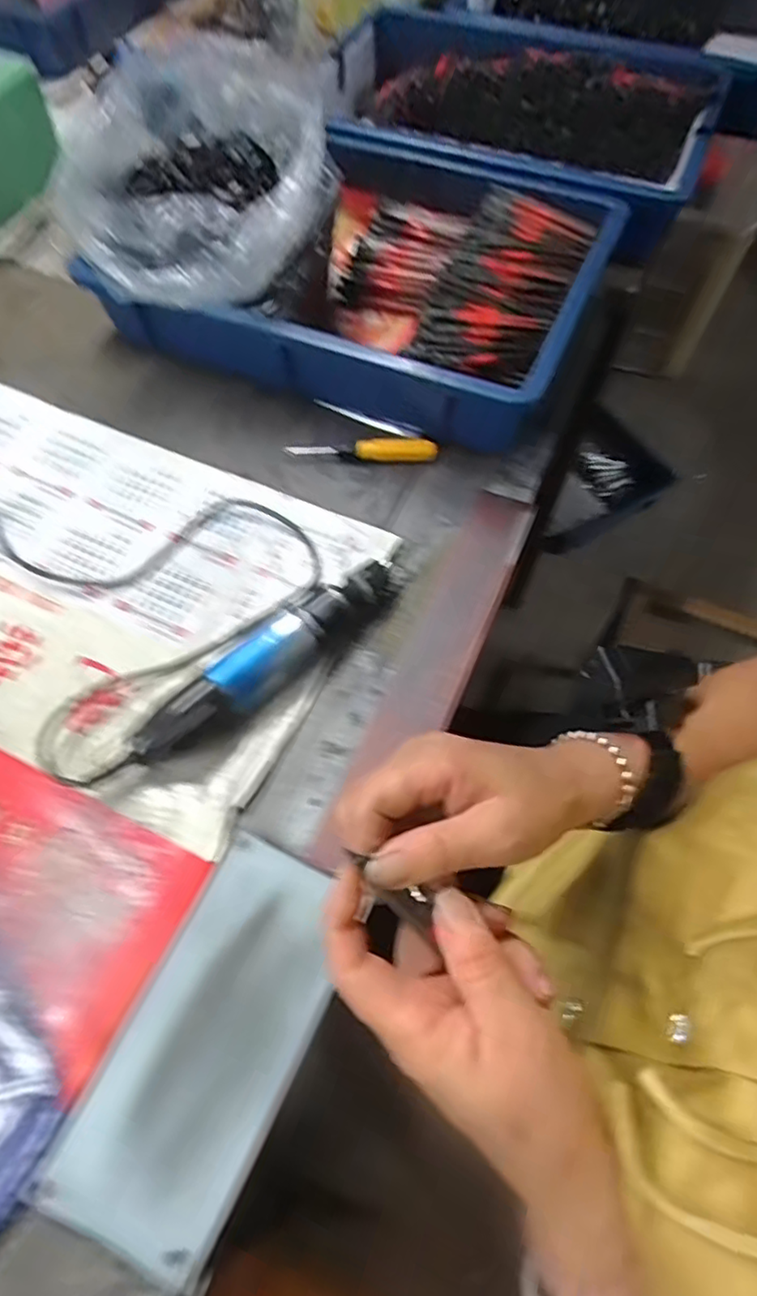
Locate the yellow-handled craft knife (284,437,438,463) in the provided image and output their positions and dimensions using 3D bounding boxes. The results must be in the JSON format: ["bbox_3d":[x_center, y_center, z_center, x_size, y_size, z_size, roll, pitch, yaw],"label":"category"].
[{"bbox_3d":[-0.014,-0.170,0.530,0.124,0.020,0.013,3,63,2],"label":"yellow-handled craft knife"}]

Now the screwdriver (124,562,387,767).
[{"bbox_3d":[-0.078,0.004,0.434,0.204,0.043,0.044,-42,70,-18],"label":"screwdriver"}]

